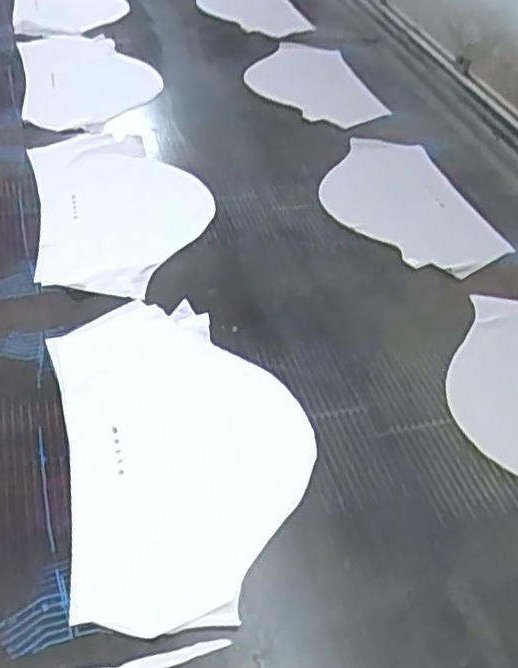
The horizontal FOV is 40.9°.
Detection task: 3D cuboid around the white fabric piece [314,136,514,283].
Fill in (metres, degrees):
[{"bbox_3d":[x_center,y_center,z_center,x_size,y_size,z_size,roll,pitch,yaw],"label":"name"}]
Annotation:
[{"bbox_3d":[0.268,-0.270,1.360,0.294,0.032,0.489,-9,43,-16],"label":"white fabric piece"}]

